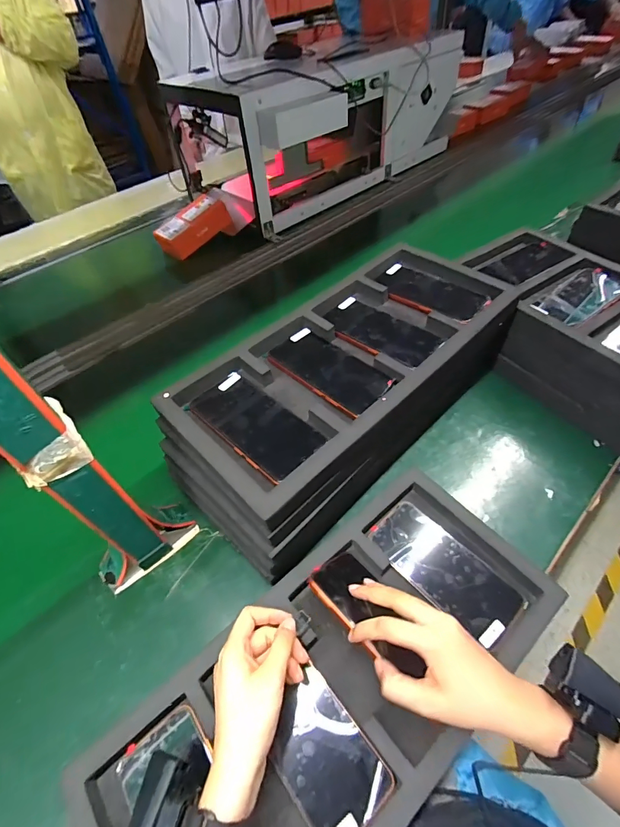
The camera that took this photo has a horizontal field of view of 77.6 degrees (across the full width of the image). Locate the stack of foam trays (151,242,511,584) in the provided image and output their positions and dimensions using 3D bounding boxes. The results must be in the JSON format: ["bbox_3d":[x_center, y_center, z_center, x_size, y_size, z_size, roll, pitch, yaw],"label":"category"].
[{"bbox_3d":[0.061,-0.039,0.560,0.212,0.165,0.490,35,61,30],"label":"stack of foam trays"}]

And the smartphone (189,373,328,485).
[{"bbox_3d":[-0.064,0.010,0.446,0.161,0.013,0.078,35,61,29],"label":"smartphone"}]

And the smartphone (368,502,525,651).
[{"bbox_3d":[0.155,0.177,0.451,0.168,0.012,0.078,37,63,28],"label":"smartphone"}]

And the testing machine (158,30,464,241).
[{"bbox_3d":[0.069,-0.899,1.186,0.433,0.303,0.896,35,61,30],"label":"testing machine"}]

